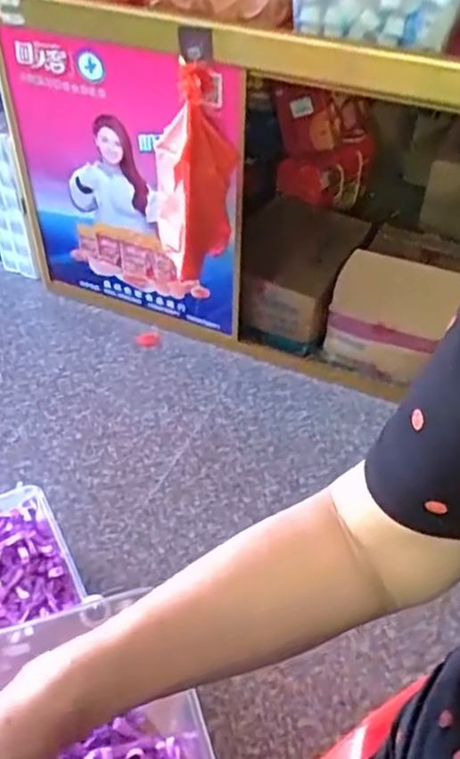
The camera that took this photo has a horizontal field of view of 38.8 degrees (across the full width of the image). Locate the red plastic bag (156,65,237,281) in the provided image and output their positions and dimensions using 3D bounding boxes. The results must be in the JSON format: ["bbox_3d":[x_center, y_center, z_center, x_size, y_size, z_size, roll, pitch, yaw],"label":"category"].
[{"bbox_3d":[-0.067,-0.395,1.279,0.154,0.367,0.117,-3,43,-5],"label":"red plastic bag"}]

